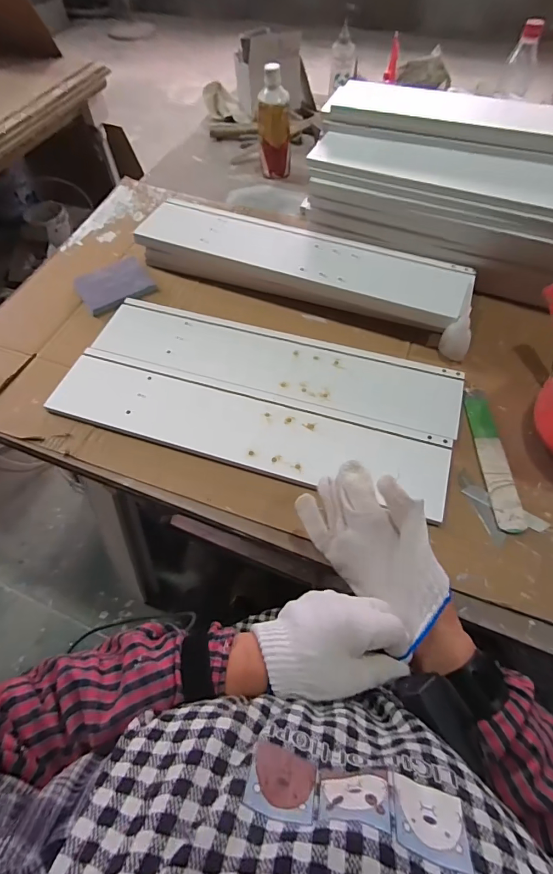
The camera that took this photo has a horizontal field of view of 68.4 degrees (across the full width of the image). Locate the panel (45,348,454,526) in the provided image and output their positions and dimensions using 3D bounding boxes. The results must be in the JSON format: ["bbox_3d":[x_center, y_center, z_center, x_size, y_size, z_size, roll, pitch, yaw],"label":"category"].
[{"bbox_3d":[-0.046,-0.016,0.559,0.545,0.018,0.119,16,60,10],"label":"panel"}]

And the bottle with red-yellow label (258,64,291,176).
[{"bbox_3d":[-0.004,-0.653,0.844,0.068,0.167,0.052,1,58,1],"label":"bottle with red-yellow label"}]

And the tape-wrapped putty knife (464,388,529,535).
[{"bbox_3d":[0.283,0.023,0.533,0.036,0.007,0.206,1,58,1],"label":"tape-wrapped putty knife"}]

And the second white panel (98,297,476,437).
[{"bbox_3d":[-0.004,-0.117,0.620,0.549,0.020,0.126,15,59,10],"label":"second white panel"}]

